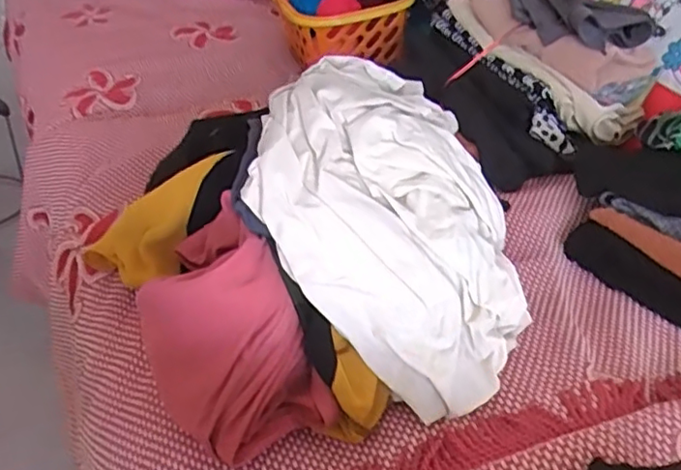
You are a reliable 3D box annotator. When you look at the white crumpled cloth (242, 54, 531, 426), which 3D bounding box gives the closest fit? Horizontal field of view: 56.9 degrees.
[{"bbox_3d":[0.048,-0.026,0.507,0.213,0.160,0.262,12,34,13],"label":"white crumpled cloth"}]

